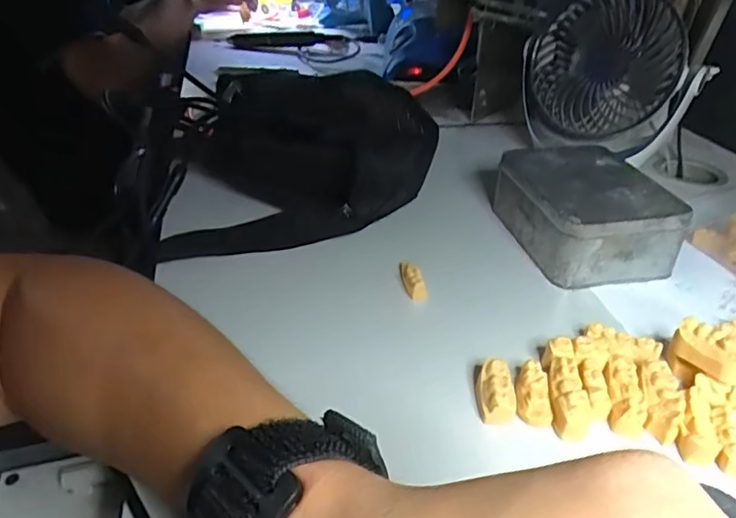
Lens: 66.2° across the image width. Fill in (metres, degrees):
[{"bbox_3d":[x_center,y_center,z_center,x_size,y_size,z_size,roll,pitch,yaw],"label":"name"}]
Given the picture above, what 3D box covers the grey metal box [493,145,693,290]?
[{"bbox_3d":[0.157,-0.037,0.421,0.093,0.051,0.123,-6,34,-14],"label":"grey metal box"}]

